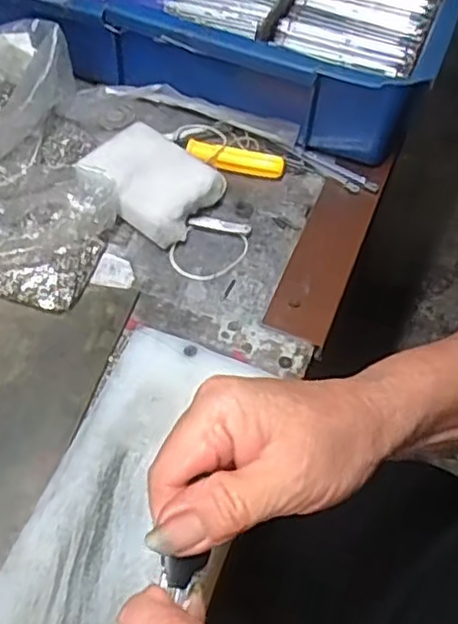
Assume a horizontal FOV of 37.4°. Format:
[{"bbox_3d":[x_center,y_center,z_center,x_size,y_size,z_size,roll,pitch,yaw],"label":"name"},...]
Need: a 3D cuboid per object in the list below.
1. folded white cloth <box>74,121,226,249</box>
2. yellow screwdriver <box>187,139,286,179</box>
[{"bbox_3d":[-0.053,-0.085,0.447,0.081,0.028,0.062,33,59,18],"label":"folded white cloth"},{"bbox_3d":[0.005,-0.107,0.471,0.068,0.015,0.011,13,55,5],"label":"yellow screwdriver"}]

